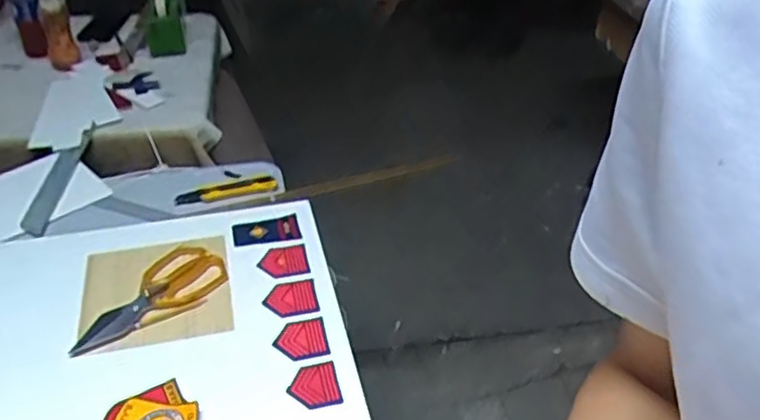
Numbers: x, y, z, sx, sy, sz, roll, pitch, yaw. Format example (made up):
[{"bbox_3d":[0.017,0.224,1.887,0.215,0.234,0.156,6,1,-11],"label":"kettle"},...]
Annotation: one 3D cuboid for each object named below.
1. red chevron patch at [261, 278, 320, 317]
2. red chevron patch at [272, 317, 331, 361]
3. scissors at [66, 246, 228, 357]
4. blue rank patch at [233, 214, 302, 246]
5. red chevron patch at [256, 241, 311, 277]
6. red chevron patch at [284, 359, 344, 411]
[{"bbox_3d":[-0.122,0.120,0.915,0.071,0.009,0.068,-7,37,-11],"label":"red chevron patch"},{"bbox_3d":[-0.101,0.165,0.855,0.065,0.005,0.062,-9,41,-12],"label":"red chevron patch"},{"bbox_3d":[-0.315,0.116,0.903,0.092,0.024,0.224,25,43,29],"label":"scissors"},{"bbox_3d":[-0.175,0.031,1.025,0.099,0.009,0.061,-13,38,-10],"label":"blue rank patch"},{"bbox_3d":[-0.140,0.075,0.974,0.070,0.007,0.064,-10,42,-8],"label":"red chevron patch"},{"bbox_3d":[-0.079,0.209,0.799,0.059,0.006,0.066,-7,40,-13],"label":"red chevron patch"}]

